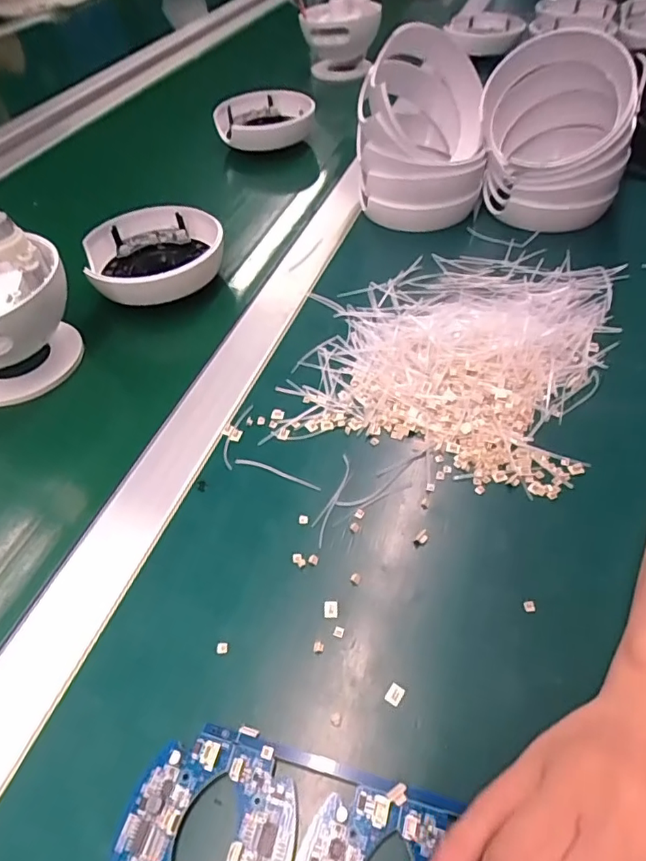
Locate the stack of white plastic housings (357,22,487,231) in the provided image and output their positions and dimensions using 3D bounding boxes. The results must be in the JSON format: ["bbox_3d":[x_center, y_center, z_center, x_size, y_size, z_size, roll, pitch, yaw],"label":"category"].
[{"bbox_3d":[0.087,-0.262,0.468,0.110,0.116,0.122,3,50,8],"label":"stack of white plastic housings"}]

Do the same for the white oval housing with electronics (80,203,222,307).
[{"bbox_3d":[-0.135,-0.138,0.440,0.109,0.040,0.114,-18,50,-10],"label":"white oval housing with electronics"}]

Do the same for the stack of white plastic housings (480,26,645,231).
[{"bbox_3d":[0.200,-0.257,0.455,0.115,0.111,0.117,14,52,16],"label":"stack of white plastic housings"}]

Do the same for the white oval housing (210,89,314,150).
[{"bbox_3d":[-0.068,-0.363,0.619,0.108,0.028,0.113,-12,50,-5],"label":"white oval housing"}]

